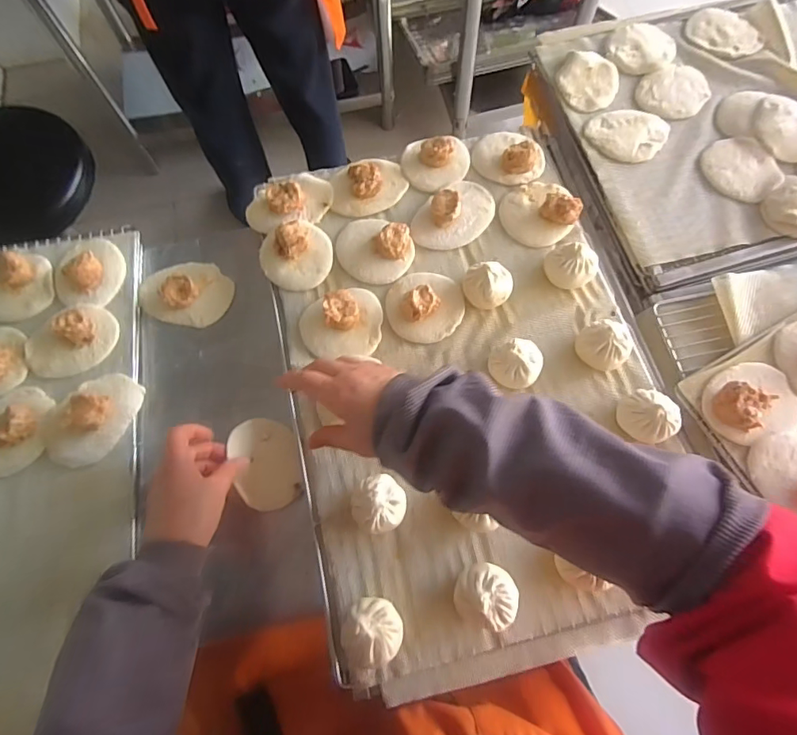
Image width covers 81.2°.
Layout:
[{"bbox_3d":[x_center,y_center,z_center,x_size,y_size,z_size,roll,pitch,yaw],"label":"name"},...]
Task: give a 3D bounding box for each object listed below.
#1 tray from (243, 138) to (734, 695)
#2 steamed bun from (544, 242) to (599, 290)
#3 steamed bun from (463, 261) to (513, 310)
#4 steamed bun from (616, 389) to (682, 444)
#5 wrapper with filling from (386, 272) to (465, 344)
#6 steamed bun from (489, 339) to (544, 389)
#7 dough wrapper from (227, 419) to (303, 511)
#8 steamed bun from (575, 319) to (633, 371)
[{"bbox_3d":[0.074,-0.016,0.519,0.405,0.047,0.612,-15,71,-3],"label":"tray"},{"bbox_3d":[0.204,-0.124,0.542,0.056,0.040,0.055,-28,73,-7],"label":"steamed bun"},{"bbox_3d":[0.103,-0.094,0.537,0.056,0.039,0.055,5,72,4],"label":"steamed bun"},{"bbox_3d":[0.258,0.049,0.478,0.058,0.041,0.049,42,78,14],"label":"steamed bun"},{"bbox_3d":[0.031,-0.076,0.536,0.089,0.035,0.086,5,72,4],"label":"wrapper with filling"},{"bbox_3d":[0.128,-0.007,0.505,0.055,0.041,0.054,26,74,10],"label":"steamed bun"},{"bbox_3d":[-0.153,0.114,0.545,0.078,0.008,0.105,-10,89,-36],"label":"dough wrapper"},{"bbox_3d":[0.224,-0.025,0.505,0.051,0.042,0.054,-38,74,-10],"label":"steamed bun"}]

